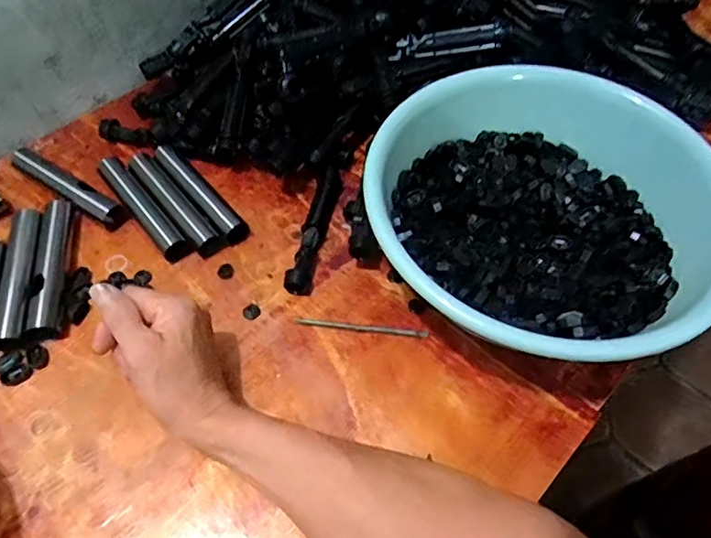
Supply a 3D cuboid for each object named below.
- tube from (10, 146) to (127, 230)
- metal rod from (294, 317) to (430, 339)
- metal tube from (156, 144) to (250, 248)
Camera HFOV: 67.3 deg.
[{"bbox_3d":[-0.290,-0.085,0.536,0.151,0.015,0.023,30,60,17],"label":"tube"},{"bbox_3d":[0.005,0.051,0.469,0.116,0.004,0.007,7,56,1],"label":"metal rod"},{"bbox_3d":[-0.158,-0.078,0.540,0.025,0.019,0.146,-35,64,-23],"label":"metal tube"}]

